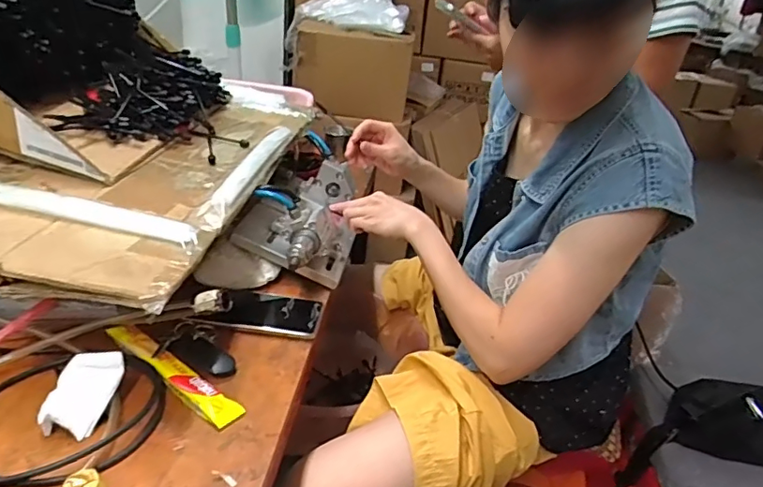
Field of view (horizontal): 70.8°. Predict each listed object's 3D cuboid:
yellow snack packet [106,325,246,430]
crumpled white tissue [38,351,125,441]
[{"bbox_3d":[-0.219,0.132,0.564,0.193,0.010,0.036,24,32,32],"label":"yellow snack packet"},{"bbox_3d":[-0.280,0.139,0.501,0.054,0.037,0.075,6,27,1],"label":"crumpled white tissue"}]

